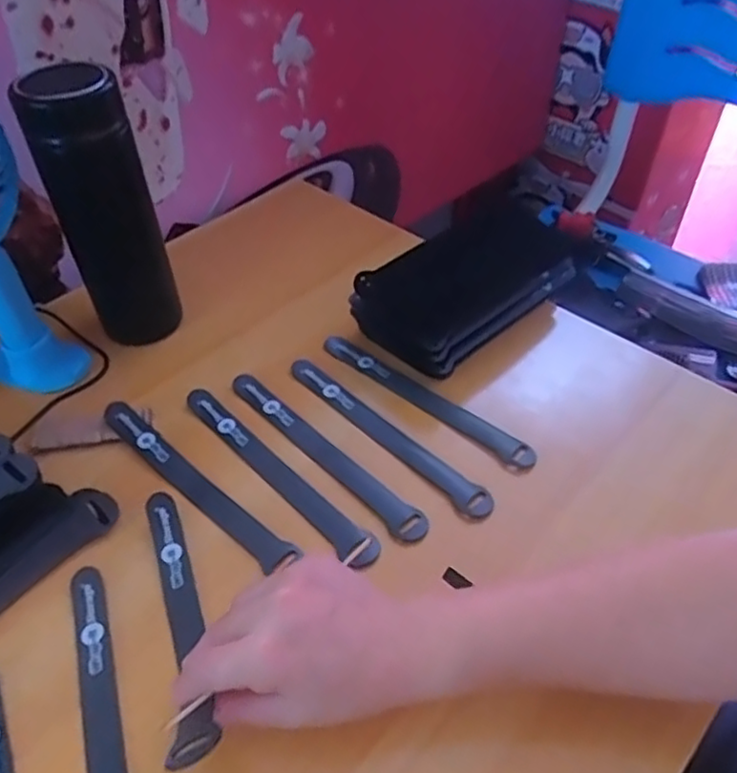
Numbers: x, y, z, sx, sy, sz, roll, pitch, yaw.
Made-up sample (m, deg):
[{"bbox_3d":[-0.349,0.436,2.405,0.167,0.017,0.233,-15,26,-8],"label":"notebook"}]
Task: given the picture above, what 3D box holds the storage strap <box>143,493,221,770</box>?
[{"bbox_3d":[-0.110,0.134,0.385,0.023,0.040,0.182,-15,31,-14],"label":"storage strap"}]

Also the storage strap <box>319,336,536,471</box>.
[{"bbox_3d":[0.040,0.008,0.509,0.194,0.008,0.025,31,54,27],"label":"storage strap"}]

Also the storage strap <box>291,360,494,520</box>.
[{"bbox_3d":[0.011,0.032,0.490,0.019,0.007,0.194,-36,56,-29],"label":"storage strap"}]

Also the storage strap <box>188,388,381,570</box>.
[{"bbox_3d":[-0.067,0.058,0.468,0.022,0.004,0.198,-41,56,-21],"label":"storage strap"}]

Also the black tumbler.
[{"bbox_3d":[-0.203,-0.132,0.517,0.072,0.194,0.063,-19,49,-16],"label":"black tumbler"}]

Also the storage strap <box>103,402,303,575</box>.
[{"bbox_3d":[-0.123,0.064,0.460,0.185,0.007,0.020,33,55,28],"label":"storage strap"}]

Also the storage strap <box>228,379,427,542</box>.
[{"bbox_3d":[-0.034,0.044,0.476,0.022,0.005,0.196,-36,56,-29],"label":"storage strap"}]

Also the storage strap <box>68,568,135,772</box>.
[{"bbox_3d":[-0.139,0.181,0.349,0.025,0.004,0.193,-16,48,-14],"label":"storage strap"}]

